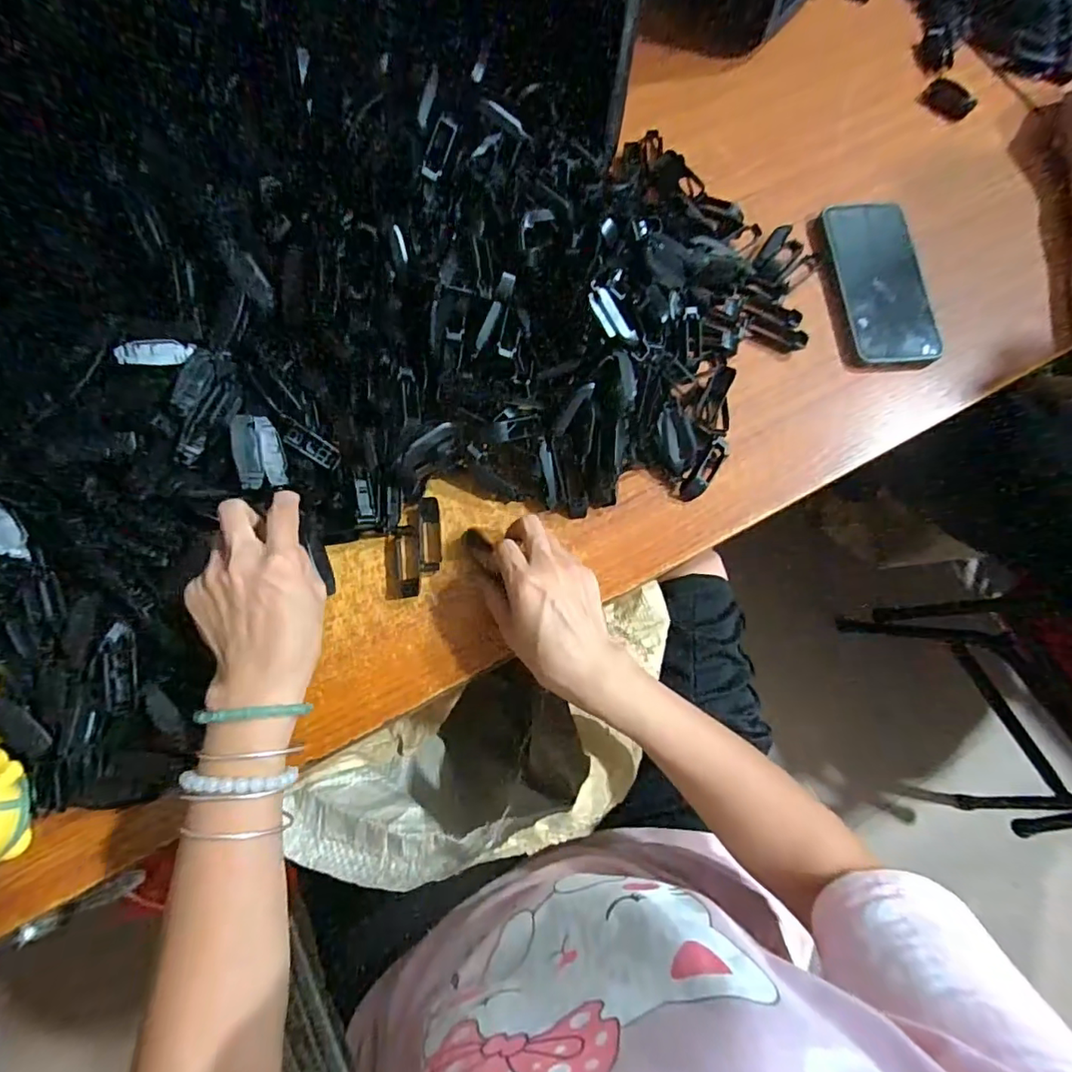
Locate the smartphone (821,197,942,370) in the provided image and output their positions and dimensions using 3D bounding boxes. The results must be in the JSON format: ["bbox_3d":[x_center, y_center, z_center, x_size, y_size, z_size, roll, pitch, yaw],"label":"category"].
[{"bbox_3d":[0.312,-0.233,0.491,0.073,0.014,0.179,-3,74,-4],"label":"smartphone"}]

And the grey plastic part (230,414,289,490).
[{"bbox_3d":[-0.188,-0.057,0.368,0.010,0.032,0.049,-10,95,39],"label":"grey plastic part"}]

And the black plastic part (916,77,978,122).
[{"bbox_3d":[0.418,-0.443,0.553,0.036,0.012,0.050,-37,79,-12],"label":"black plastic part"}]

